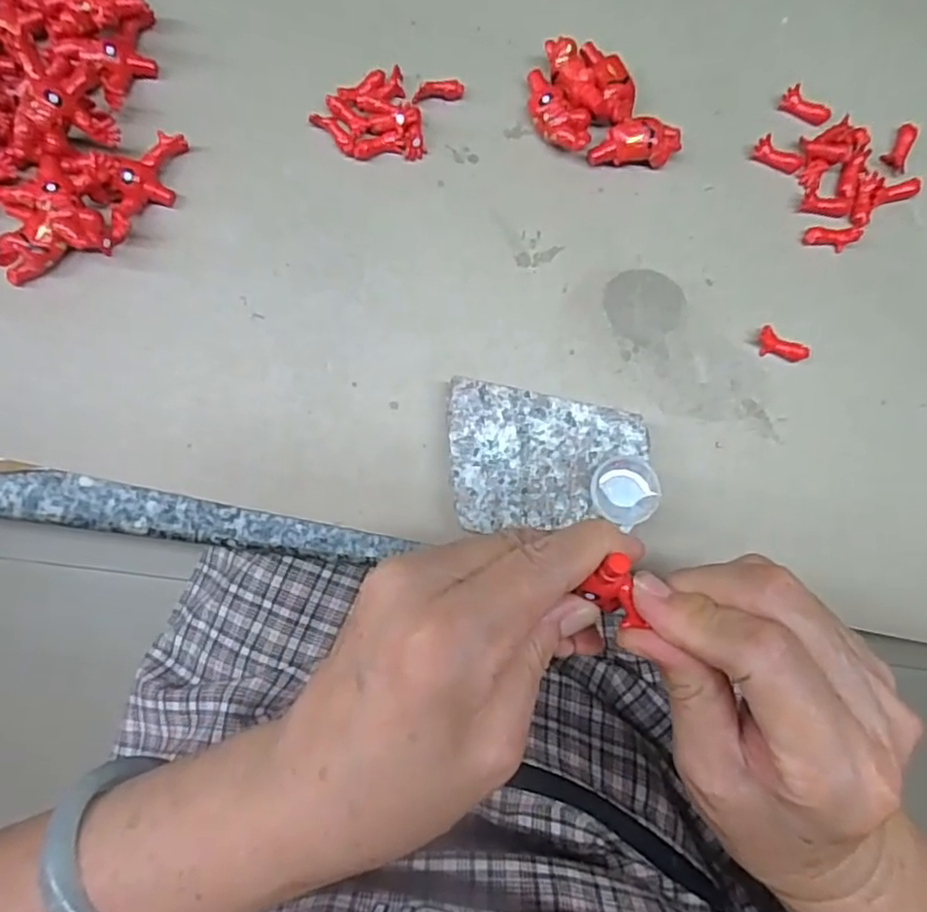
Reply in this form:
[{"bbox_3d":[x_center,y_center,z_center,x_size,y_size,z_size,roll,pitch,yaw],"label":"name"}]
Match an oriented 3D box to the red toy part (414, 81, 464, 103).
[{"bbox_3d":[-0.011,-0.162,0.289,0.023,0.008,0.007,-13,85,-2],"label":"red toy part"}]

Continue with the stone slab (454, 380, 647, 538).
[{"bbox_3d":[0.033,0.002,0.268,0.078,0.018,0.057,3,84,-1],"label":"stone slab"}]

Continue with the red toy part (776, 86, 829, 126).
[{"bbox_3d":[0.156,-0.158,0.293,0.023,0.006,0.009,28,84,2],"label":"red toy part"}]

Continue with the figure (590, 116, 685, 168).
[{"bbox_3d":[0.077,-0.138,0.285,0.041,0.013,0.017,-1,84,-1],"label":"figure"}]

